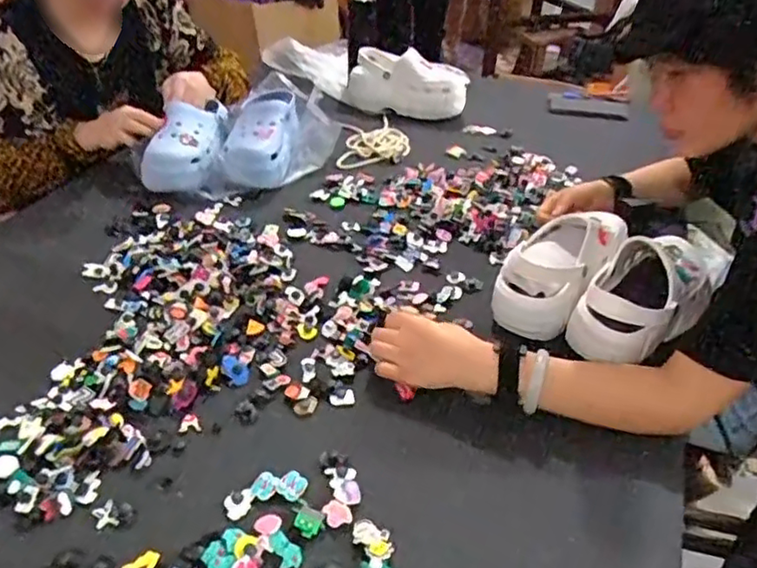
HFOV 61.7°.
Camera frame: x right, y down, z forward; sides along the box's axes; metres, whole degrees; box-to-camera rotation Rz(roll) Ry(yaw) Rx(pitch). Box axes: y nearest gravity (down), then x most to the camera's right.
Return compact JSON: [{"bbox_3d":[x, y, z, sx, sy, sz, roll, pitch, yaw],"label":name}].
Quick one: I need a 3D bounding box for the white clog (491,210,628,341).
[{"bbox_3d":[0.240,-0.023,0.829,0.096,0.098,0.230,26,45,27],"label":"white clog"}]

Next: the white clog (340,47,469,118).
[{"bbox_3d":[0.059,-0.423,1.333,0.252,0.112,0.091,4,39,4],"label":"white clog"}]

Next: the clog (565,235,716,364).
[{"bbox_3d":[0.328,0.019,0.783,0.221,0.101,0.107,-30,49,-32],"label":"clog"}]

